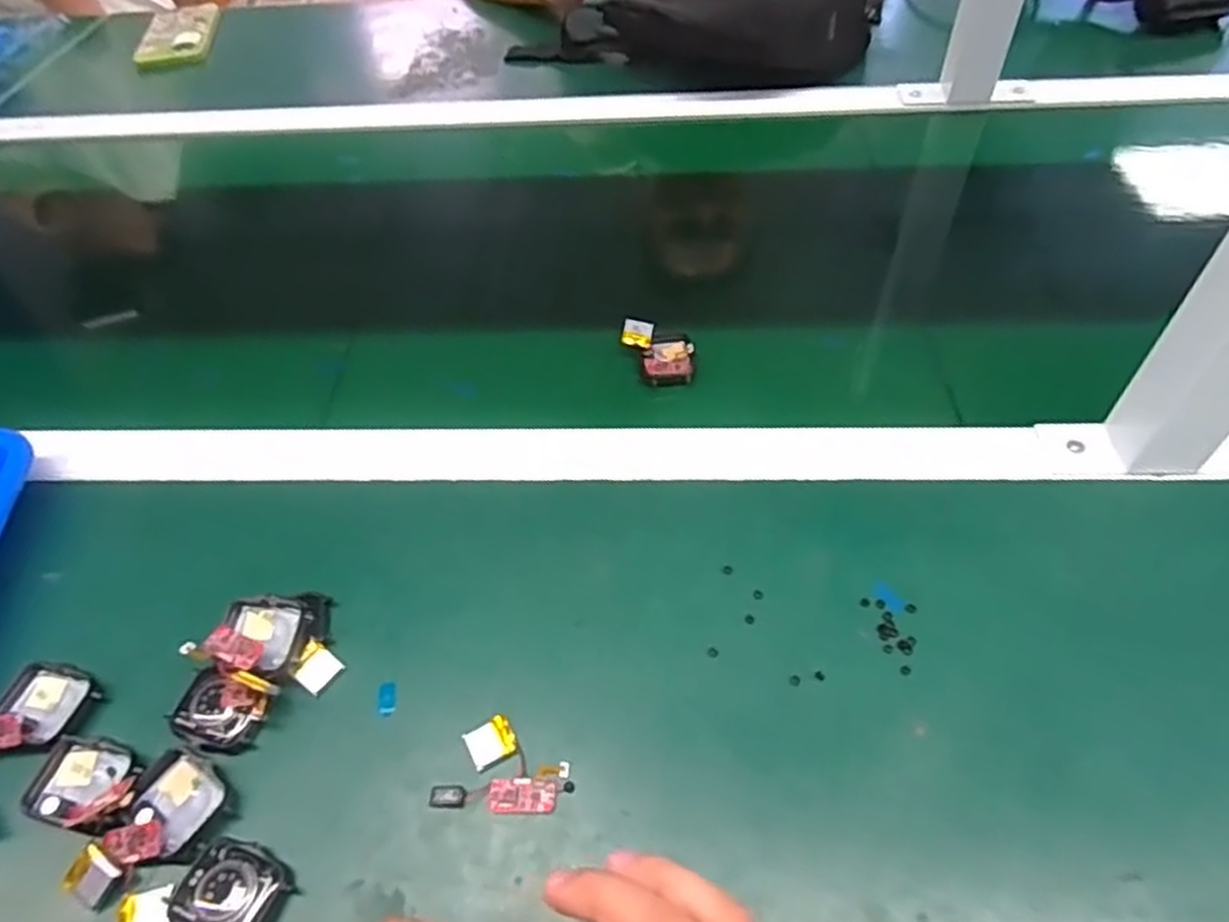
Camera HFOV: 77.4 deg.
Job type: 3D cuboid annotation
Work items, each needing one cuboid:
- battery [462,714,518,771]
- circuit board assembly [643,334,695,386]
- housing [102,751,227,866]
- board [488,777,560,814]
[{"bbox_3d":[-0.059,0.132,0.364,0.023,0.004,0.019,-31,56,-19],"label":"battery"},{"bbox_3d":[0.037,-0.070,0.524,0.032,0.010,0.044,3,52,7],"label":"circuit board assembly"},{"bbox_3d":[-0.204,0.162,0.353,0.041,0.008,0.049,24,57,22],"label":"housing"},{"bbox_3d":[-0.041,0.152,0.349,0.031,0.004,0.015,-3,51,2],"label":"board"}]

